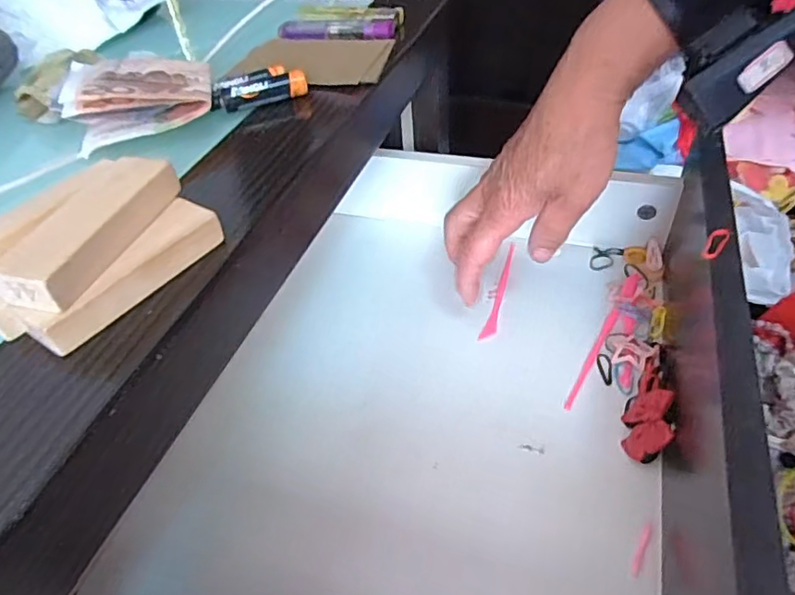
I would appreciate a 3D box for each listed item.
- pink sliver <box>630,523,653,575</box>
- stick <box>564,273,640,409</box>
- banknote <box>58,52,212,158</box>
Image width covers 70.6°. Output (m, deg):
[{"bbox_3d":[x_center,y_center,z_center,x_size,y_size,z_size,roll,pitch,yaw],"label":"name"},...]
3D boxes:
[{"bbox_3d":[0.126,0.130,0.291,0.005,0.004,0.028,22,50,25],"label":"pink sliver"},{"bbox_3d":[0.143,0.026,0.386,0.009,0.009,0.131,23,51,26],"label":"stick"},{"bbox_3d":[-0.140,-0.114,0.309,0.070,0.026,0.067,-14,45,-9],"label":"banknote"}]

